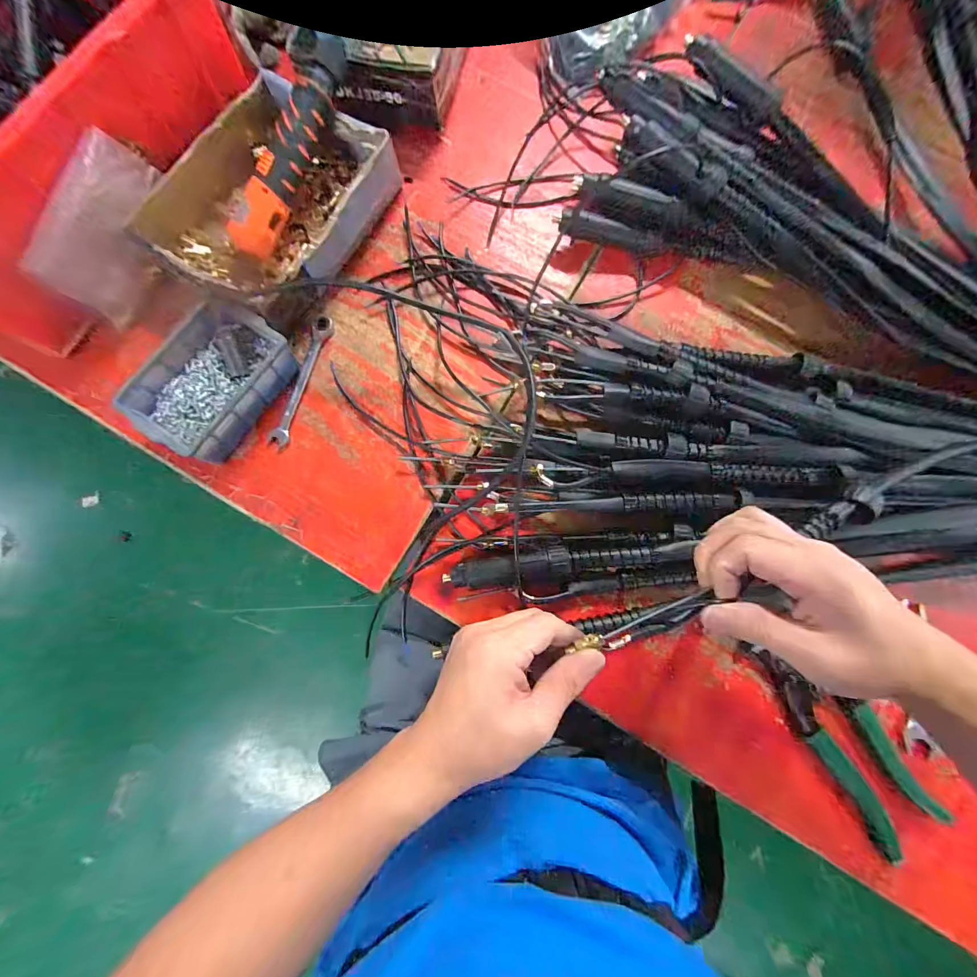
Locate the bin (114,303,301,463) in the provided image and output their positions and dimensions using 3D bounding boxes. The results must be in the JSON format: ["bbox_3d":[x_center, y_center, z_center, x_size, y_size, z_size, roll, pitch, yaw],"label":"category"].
[{"bbox_3d":[-0.275,-0.106,0.417,0.106,0.049,0.151,31,80,6],"label":"bin"}]

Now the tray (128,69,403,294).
[{"bbox_3d":[-0.229,-0.306,0.450,0.183,0.063,0.238,29,79,6],"label":"tray"}]

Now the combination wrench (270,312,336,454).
[{"bbox_3d":[-0.199,-0.114,0.438,0.018,0.011,0.154,15,78,3],"label":"combination wrench"}]

